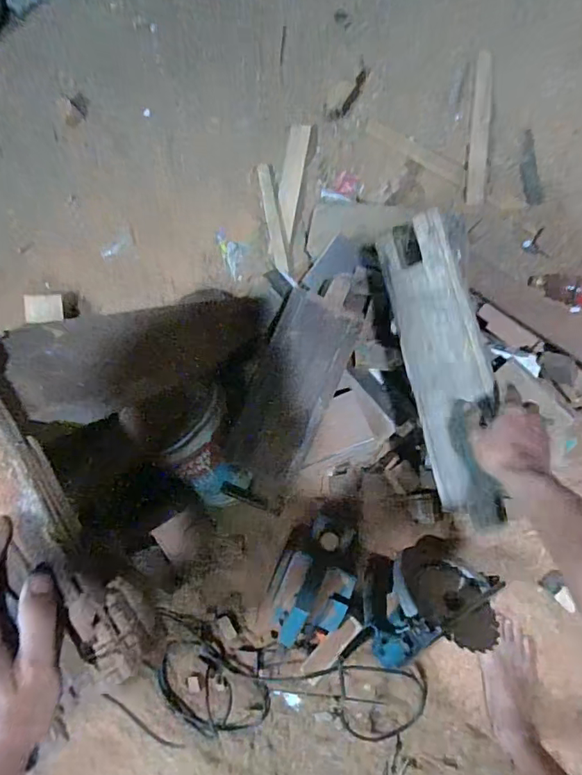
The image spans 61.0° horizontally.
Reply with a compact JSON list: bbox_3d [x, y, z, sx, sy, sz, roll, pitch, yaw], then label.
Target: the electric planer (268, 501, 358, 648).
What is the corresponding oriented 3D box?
[{"bbox_3d":[0.044,0.350,0.936,0.154,0.120,0.268,13,90,11],"label":"electric planer"}]

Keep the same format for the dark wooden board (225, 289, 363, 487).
[{"bbox_3d":[0.000,0.005,0.858,0.131,0.034,0.317,24,92,-1],"label":"dark wooden board"}]

